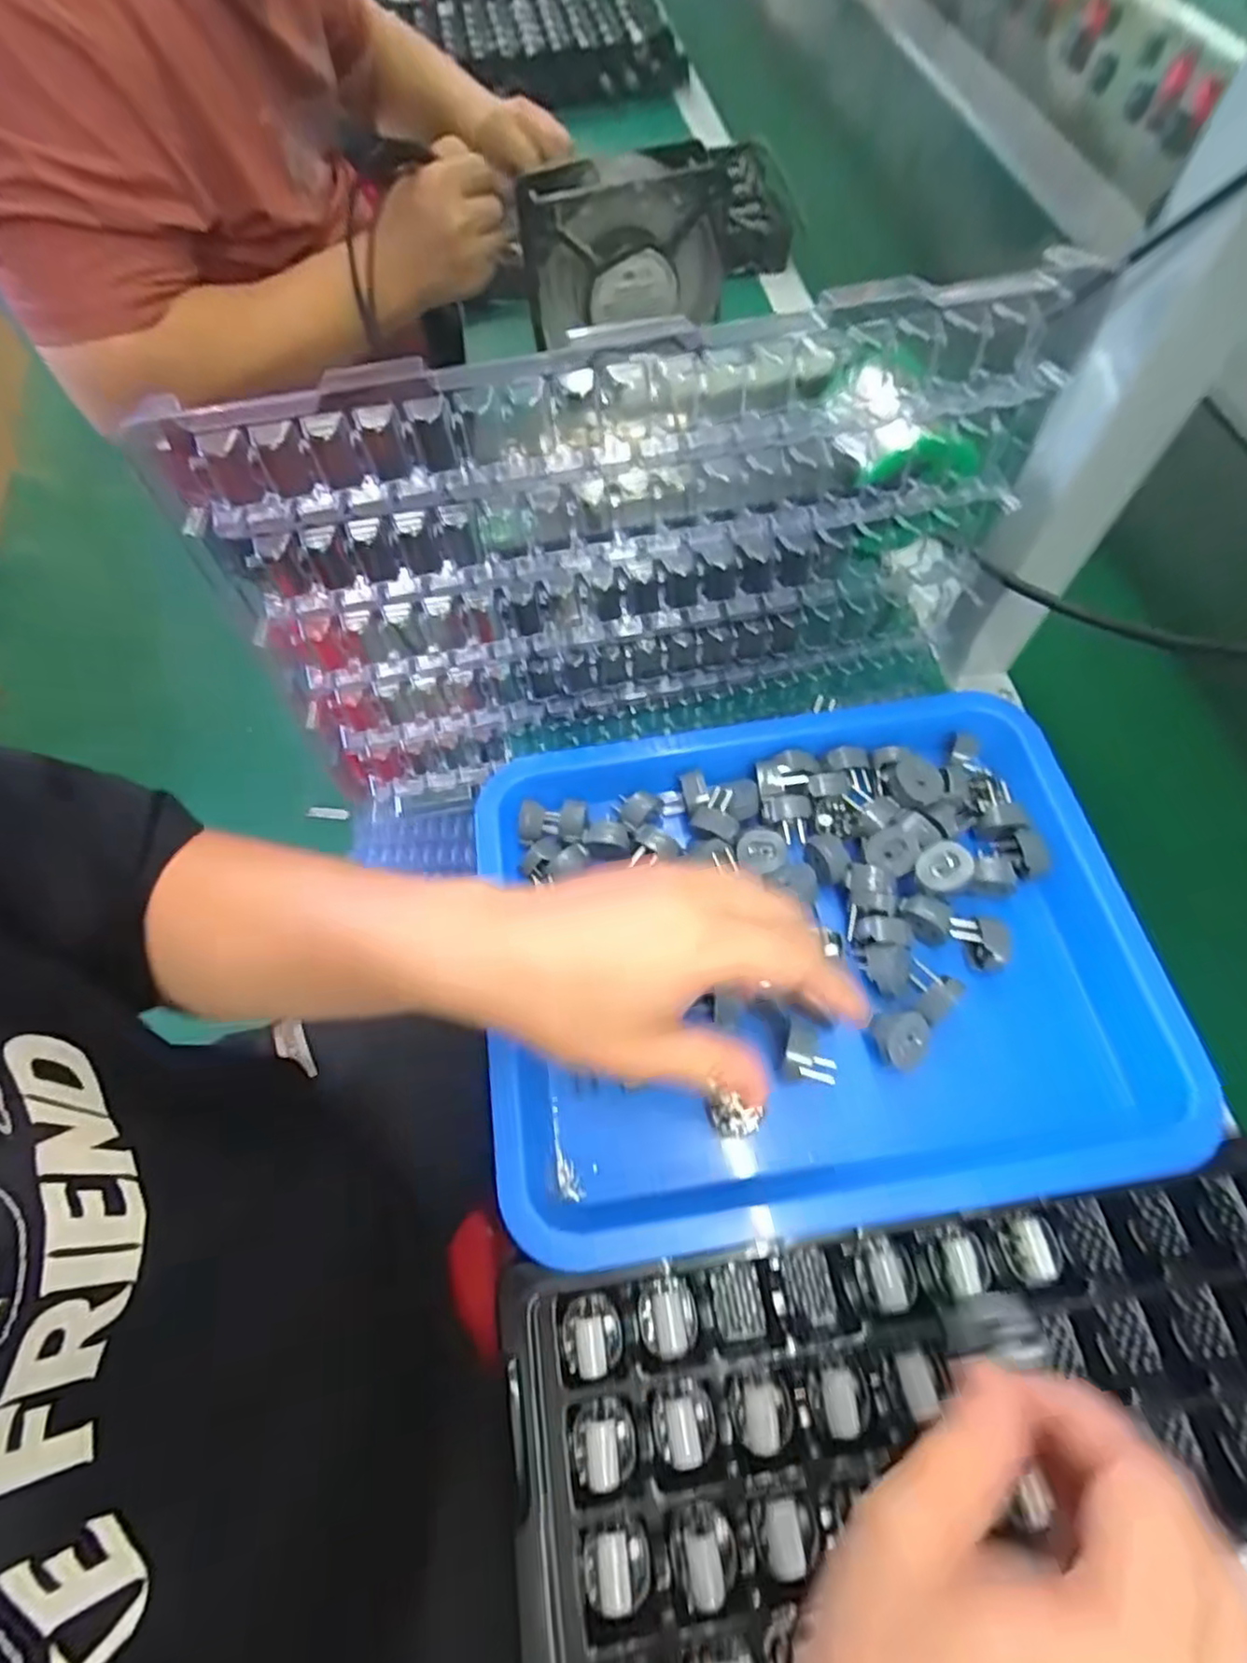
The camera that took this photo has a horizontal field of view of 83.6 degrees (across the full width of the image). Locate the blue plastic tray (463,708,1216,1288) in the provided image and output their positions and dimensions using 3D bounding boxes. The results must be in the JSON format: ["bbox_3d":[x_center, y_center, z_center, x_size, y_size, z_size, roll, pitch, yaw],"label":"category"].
[{"bbox_3d":[0.097,0.059,0.376,0.342,0.048,0.266,-8,63,-2],"label":"blue plastic tray"}]

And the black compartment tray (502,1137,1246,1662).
[{"bbox_3d":[0.143,0.256,0.273,0.364,0.038,0.184,-8,63,-3],"label":"black compartment tray"}]

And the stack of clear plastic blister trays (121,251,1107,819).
[{"bbox_3d":[0.008,-0.125,0.348,0.384,0.206,0.077,-15,64,-6],"label":"stack of clear plastic blister trays"}]

